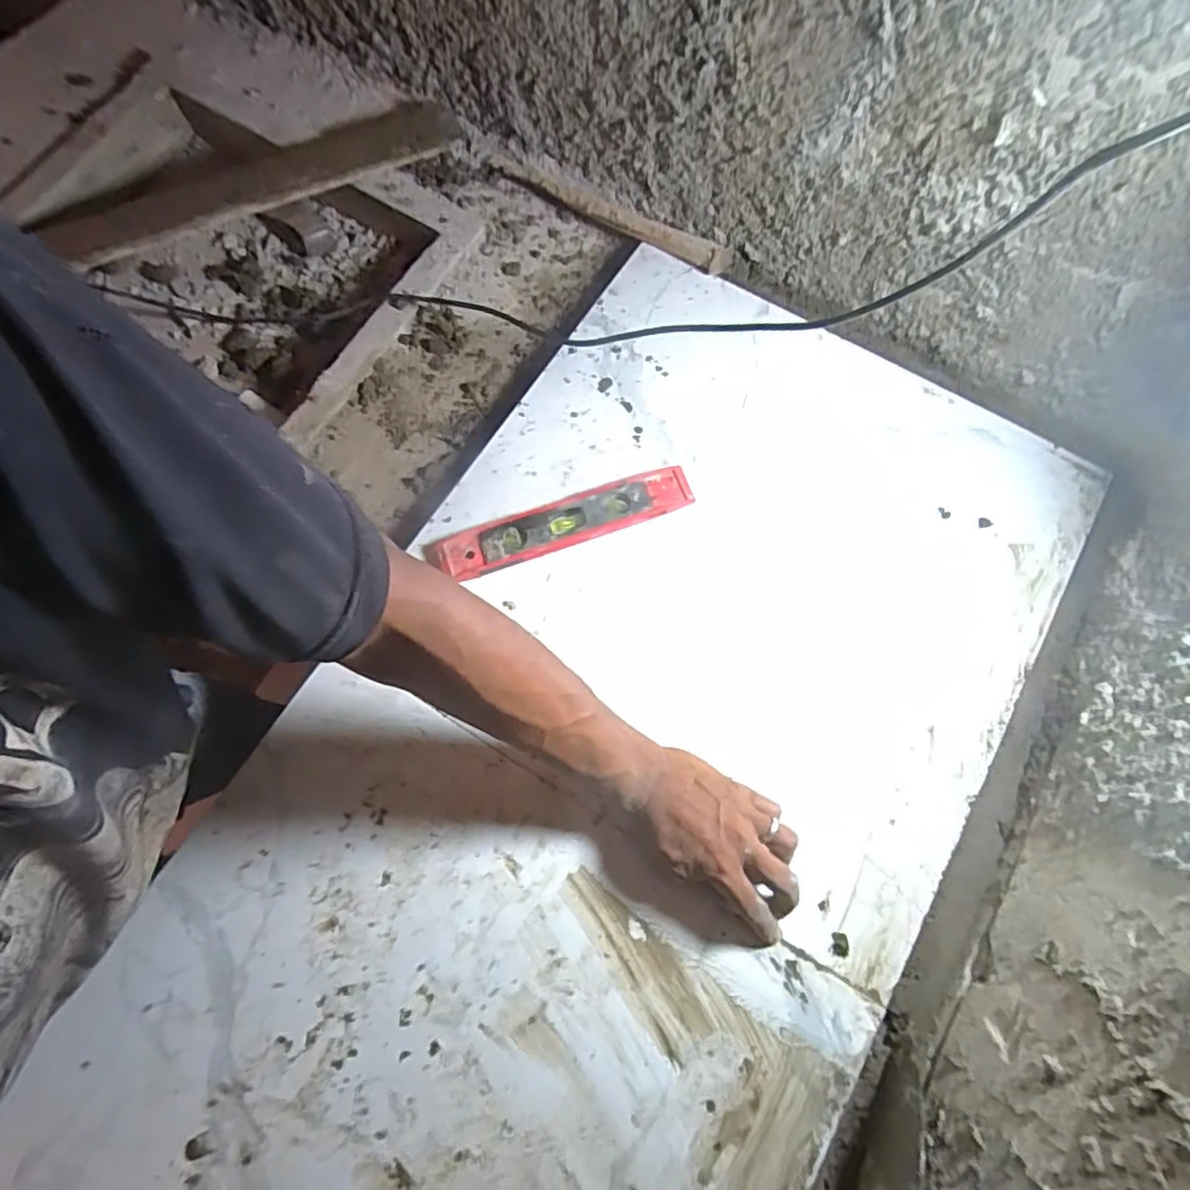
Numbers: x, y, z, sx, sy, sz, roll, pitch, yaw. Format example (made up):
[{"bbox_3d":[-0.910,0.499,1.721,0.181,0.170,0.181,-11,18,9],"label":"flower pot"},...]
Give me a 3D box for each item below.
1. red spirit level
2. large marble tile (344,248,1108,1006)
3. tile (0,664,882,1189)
[{"bbox_3d":[-0.028,-0.063,0.531,0.226,0.013,0.043,-18,75,-6],"label":"red spirit level"},{"bbox_3d":[0.125,-0.031,0.536,0.495,0.020,0.490,30,76,8],"label":"large marble tile"},{"bbox_3d":[-0.138,0.369,0.415,0.483,0.012,0.496,32,76,8],"label":"tile"}]

